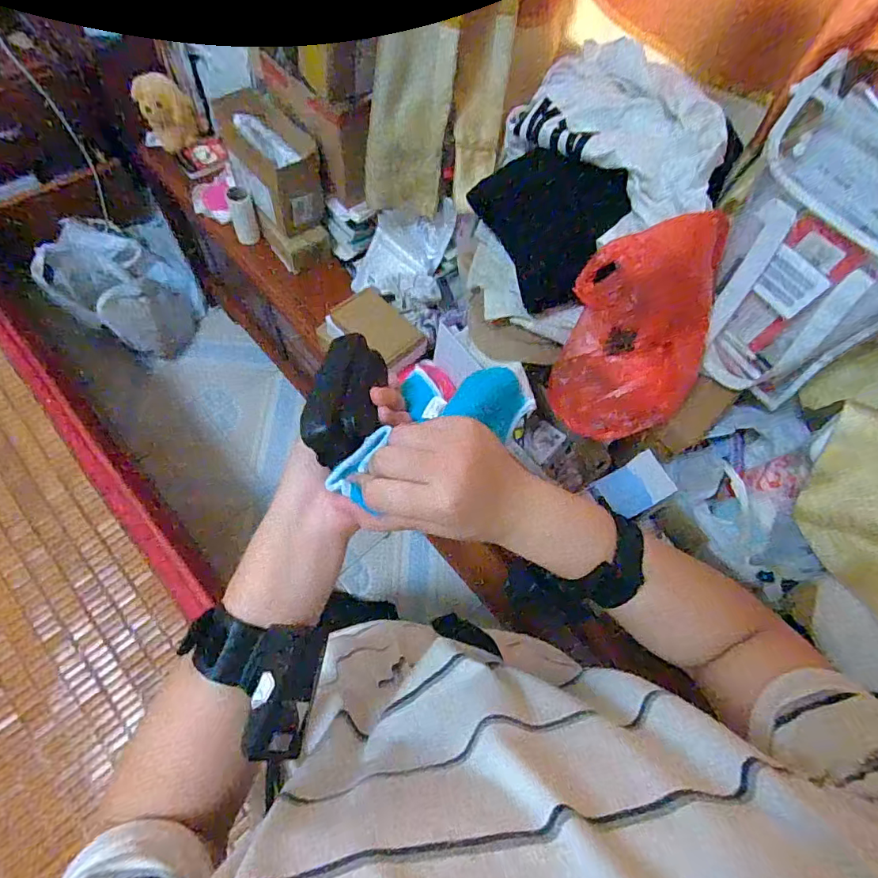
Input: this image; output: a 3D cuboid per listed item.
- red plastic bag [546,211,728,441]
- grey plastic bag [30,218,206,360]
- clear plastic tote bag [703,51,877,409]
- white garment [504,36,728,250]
[{"bbox_3d":[0.251,-0.131,0.621,0.211,0.200,0.188,-36,75,-19],"label":"red plastic bag"},{"bbox_3d":[-0.882,-0.413,1.388,0.344,0.250,0.288,24,66,4],"label":"grey plastic bag"},{"bbox_3d":[0.424,-0.205,0.589,0.258,0.318,0.086,45,49,9],"label":"clear plastic tote bag"},{"bbox_3d":[0.210,-0.386,0.626,0.162,0.117,0.310,-18,70,-13],"label":"white garment"}]

